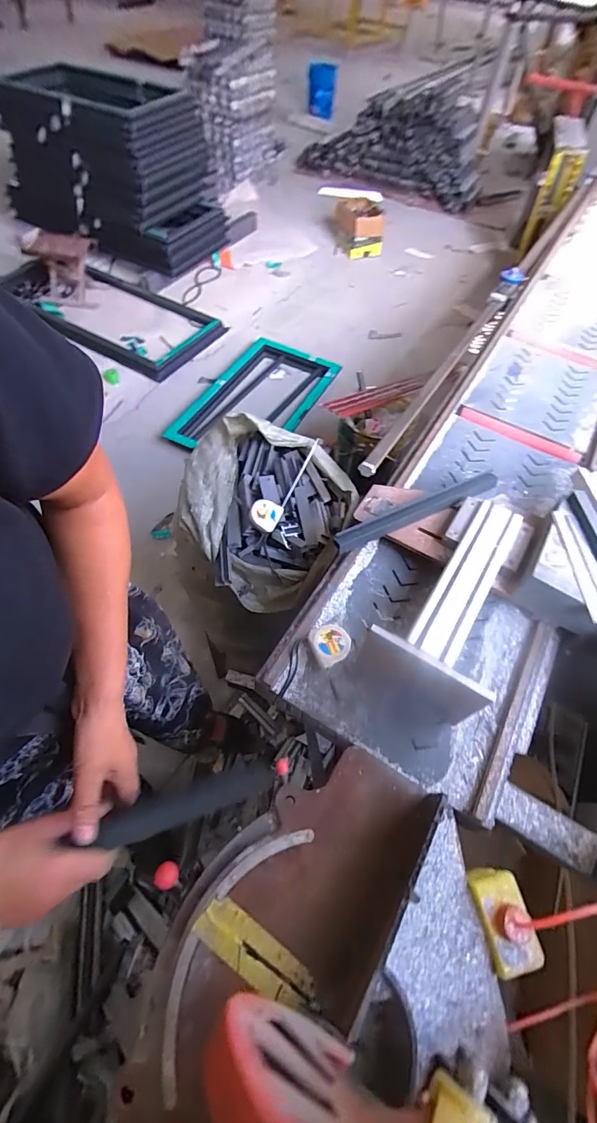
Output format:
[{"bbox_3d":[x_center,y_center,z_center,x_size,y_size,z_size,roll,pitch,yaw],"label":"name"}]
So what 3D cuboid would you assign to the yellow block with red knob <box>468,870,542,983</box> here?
[{"bbox_3d":[0.267,0.465,0.567,0.065,0.053,0.107,-5,58,-7],"label":"yellow block with red knob"}]

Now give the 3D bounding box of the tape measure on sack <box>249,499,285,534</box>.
[{"bbox_3d":[-0.073,-0.105,0.969,0.065,0.024,0.070,37,74,-6],"label":"tape measure on sack"}]

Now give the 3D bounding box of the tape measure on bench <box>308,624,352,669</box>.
[{"bbox_3d":[0.054,0.144,0.751,0.067,0.038,0.070,-24,62,-17],"label":"tape measure on bench"}]

